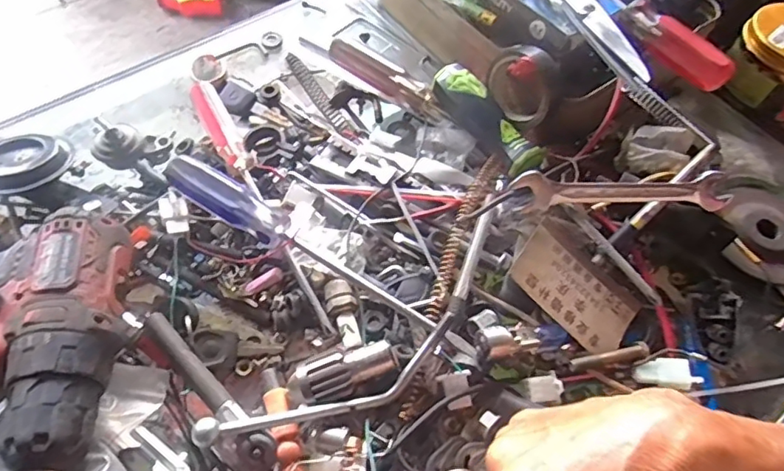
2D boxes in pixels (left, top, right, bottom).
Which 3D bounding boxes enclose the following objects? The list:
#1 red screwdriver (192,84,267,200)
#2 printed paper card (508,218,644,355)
[{"bbox_3d":[-0.120,-0.068,0.410,0.020,0.024,0.103,-26,66,-18],"label":"red screwdriver"},{"bbox_3d":[0.121,0.035,0.362,0.091,0.004,0.055,43,63,-8],"label":"printed paper card"}]

